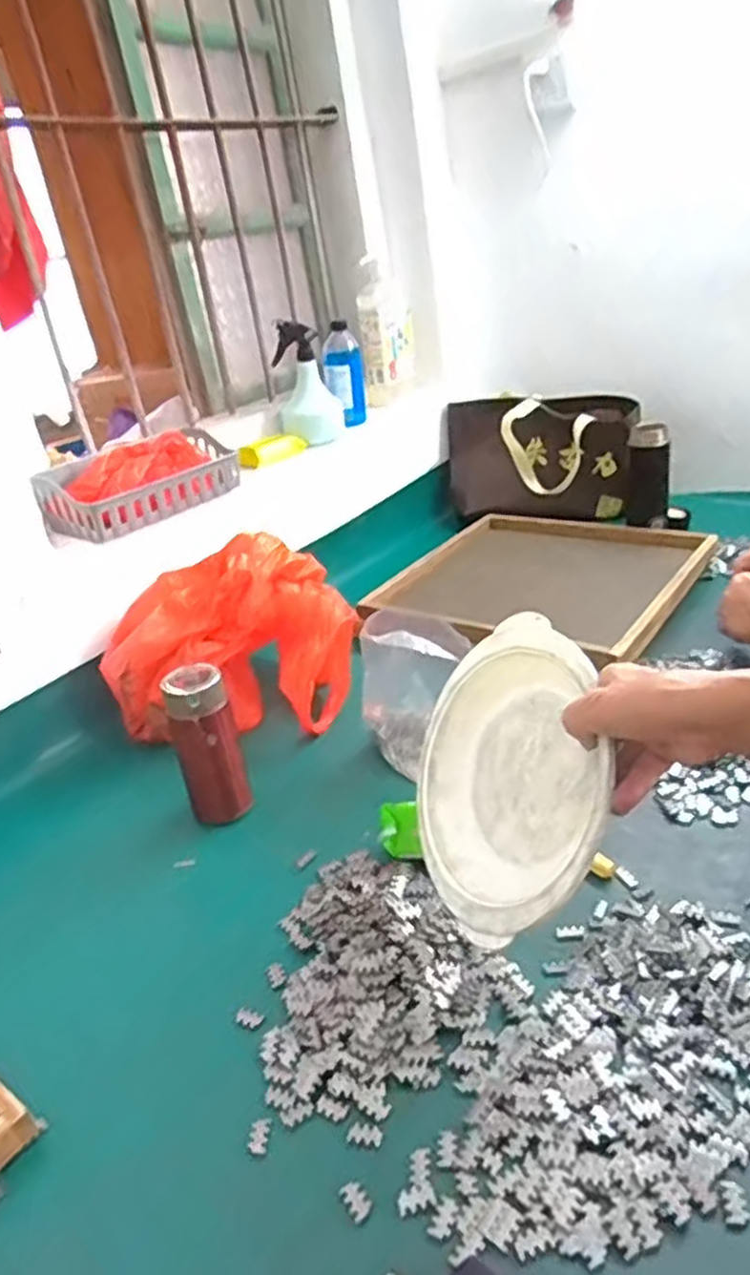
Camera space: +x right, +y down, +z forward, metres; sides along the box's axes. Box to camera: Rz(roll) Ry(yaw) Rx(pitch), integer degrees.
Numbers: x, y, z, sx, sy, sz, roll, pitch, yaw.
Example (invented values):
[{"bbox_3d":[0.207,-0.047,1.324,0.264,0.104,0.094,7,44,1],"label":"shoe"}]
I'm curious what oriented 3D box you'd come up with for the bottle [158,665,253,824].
[{"bbox_3d":[-0.171,0.111,0.780,0.064,0.159,0.053,-16,27,-14],"label":"bottle"}]

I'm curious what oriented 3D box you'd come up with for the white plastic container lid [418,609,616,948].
[{"bbox_3d":[0.104,0.103,0.575,0.035,0.202,0.205,16,36,-30],"label":"white plastic container lid"}]

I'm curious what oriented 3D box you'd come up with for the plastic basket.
[{"bbox_3d":[-0.315,-0.216,1.045,0.107,0.090,0.274,12,33,38],"label":"plastic basket"}]

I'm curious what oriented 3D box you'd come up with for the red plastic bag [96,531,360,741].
[{"bbox_3d":[-0.177,0.000,0.954,0.288,0.193,0.181,-3,27,11],"label":"red plastic bag"}]

